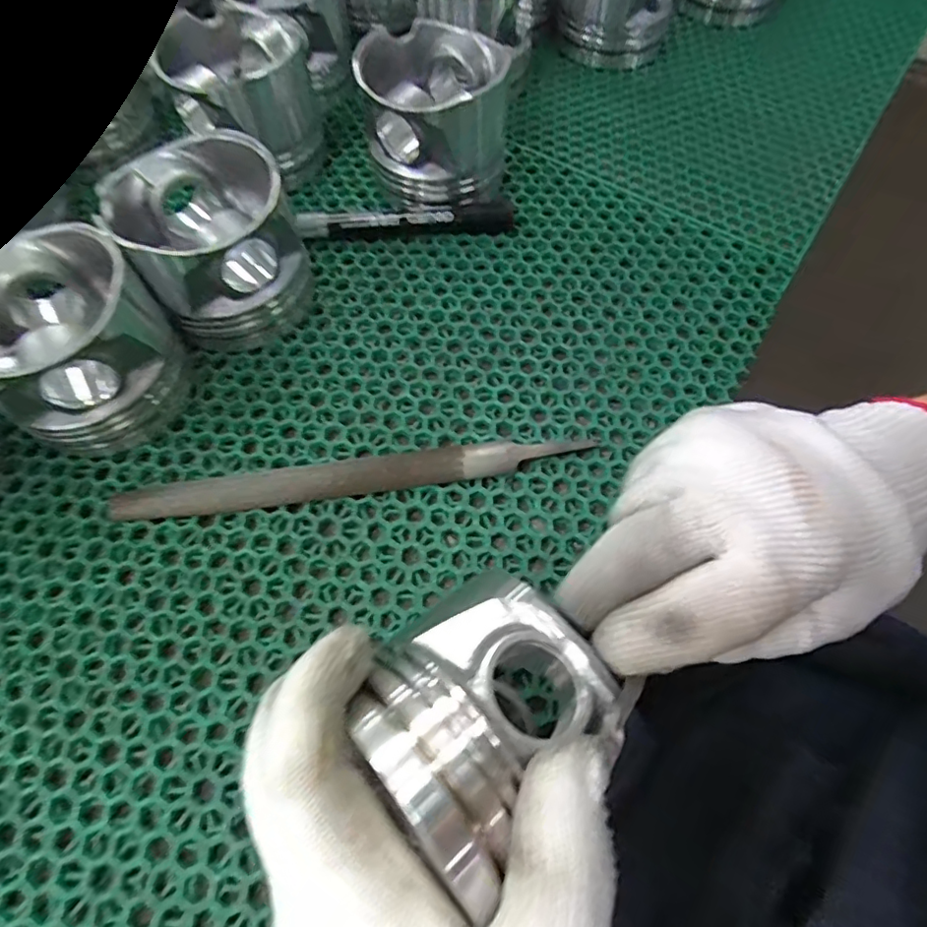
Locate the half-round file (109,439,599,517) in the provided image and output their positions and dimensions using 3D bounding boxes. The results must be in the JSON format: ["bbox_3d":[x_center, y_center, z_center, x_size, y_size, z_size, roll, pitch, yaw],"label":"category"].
[{"bbox_3d":[-0.053,0.007,0.281,0.234,0.006,0.017,-8,65,-4],"label":"half-round file"}]

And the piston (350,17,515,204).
[{"bbox_3d":[-0.017,-0.214,0.352,0.085,0.074,0.085,0,64,0],"label":"piston"}]

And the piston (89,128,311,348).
[{"bbox_3d":[-0.132,-0.119,0.304,0.087,0.072,0.088,-29,68,-14],"label":"piston"}]

